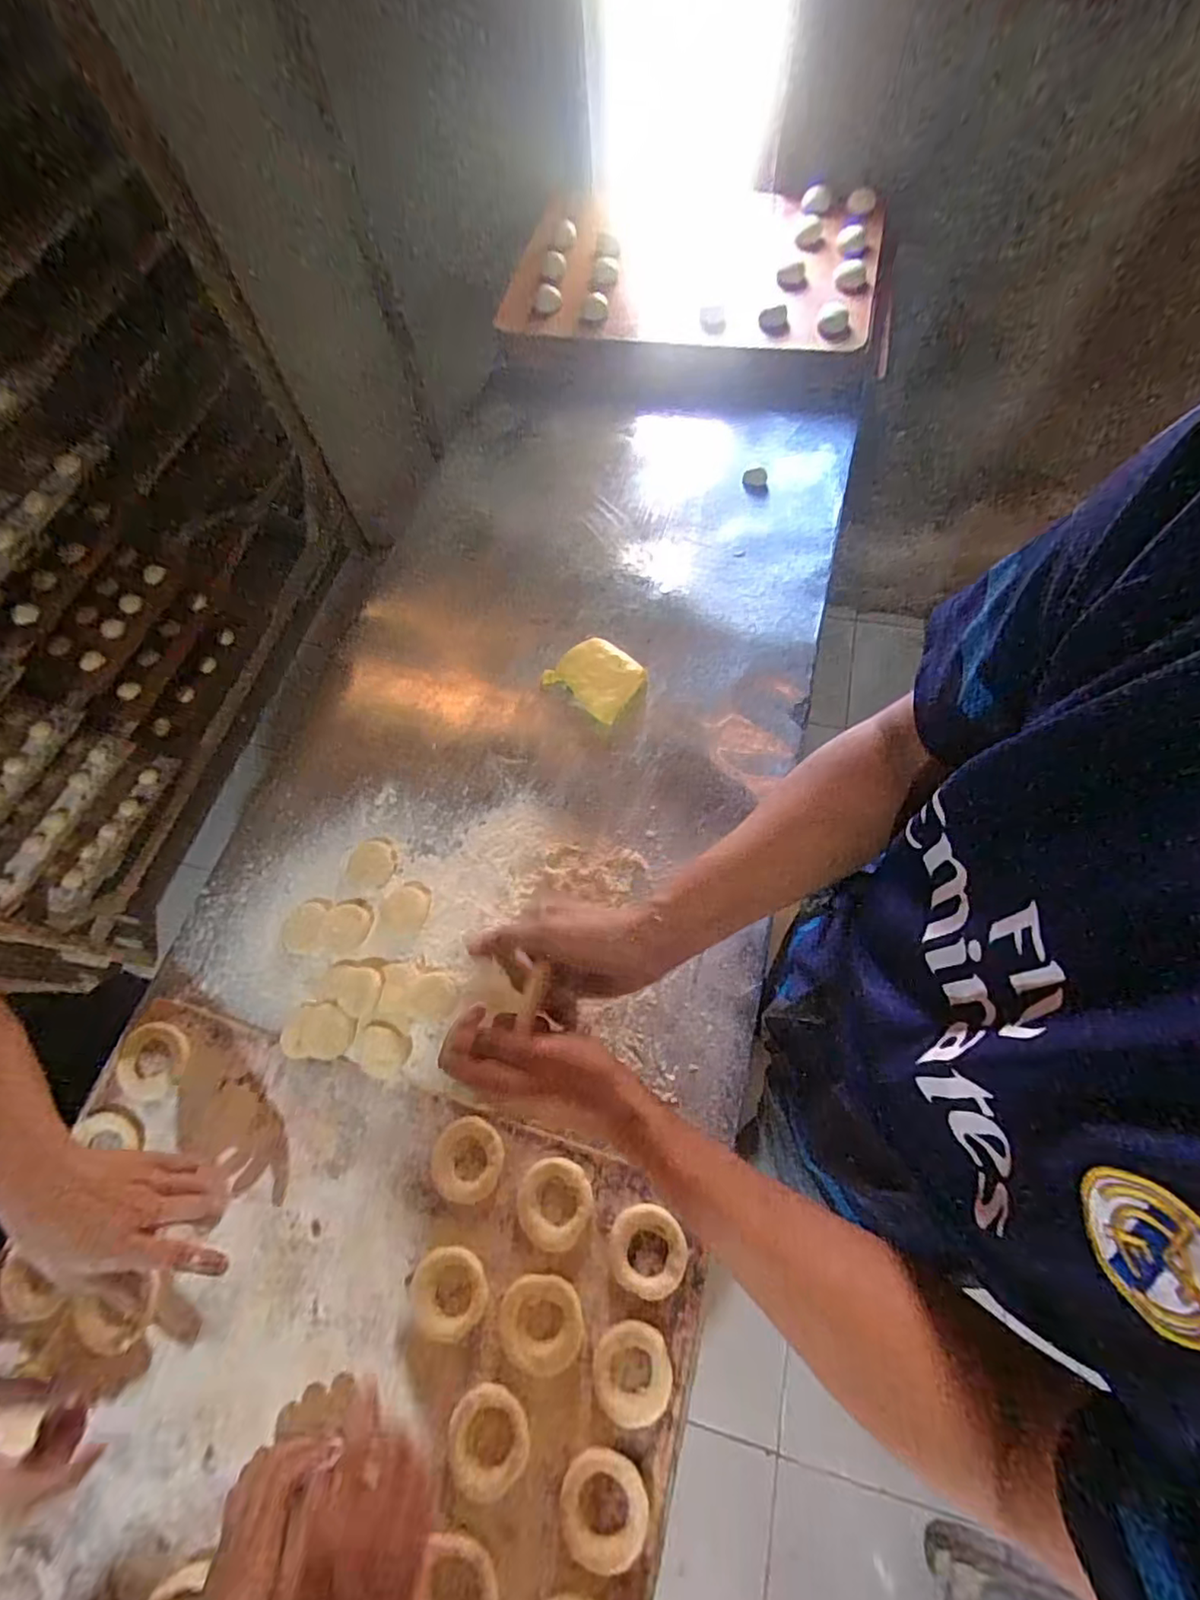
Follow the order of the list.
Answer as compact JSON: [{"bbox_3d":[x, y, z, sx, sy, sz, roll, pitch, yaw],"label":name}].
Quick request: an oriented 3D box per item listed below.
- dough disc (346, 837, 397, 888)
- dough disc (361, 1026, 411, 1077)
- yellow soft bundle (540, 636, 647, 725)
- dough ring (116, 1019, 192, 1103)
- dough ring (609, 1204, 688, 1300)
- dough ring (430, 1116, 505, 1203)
[{"bbox_3d":[-0.265,0.071,0.694,0.057,0.006,0.058,-1,65,1],"label":"dough disc"},{"bbox_3d":[-0.216,0.250,0.594,0.052,0.011,0.045,5,66,4],"label":"dough disc"},{"bbox_3d":[-0.002,-0.159,0.763,0.108,0.027,0.089,36,71,17],"label":"yellow soft bundle"},{"bbox_3d":[-0.455,0.264,0.608,0.072,0.009,0.071,-1,65,1],"label":"dough ring"},{"bbox_3d":[0.041,0.385,0.512,0.064,0.010,0.064,-1,65,1],"label":"dough ring"},{"bbox_3d":[-0.123,0.333,0.555,0.069,0.018,0.067,-1,65,1],"label":"dough ring"}]

